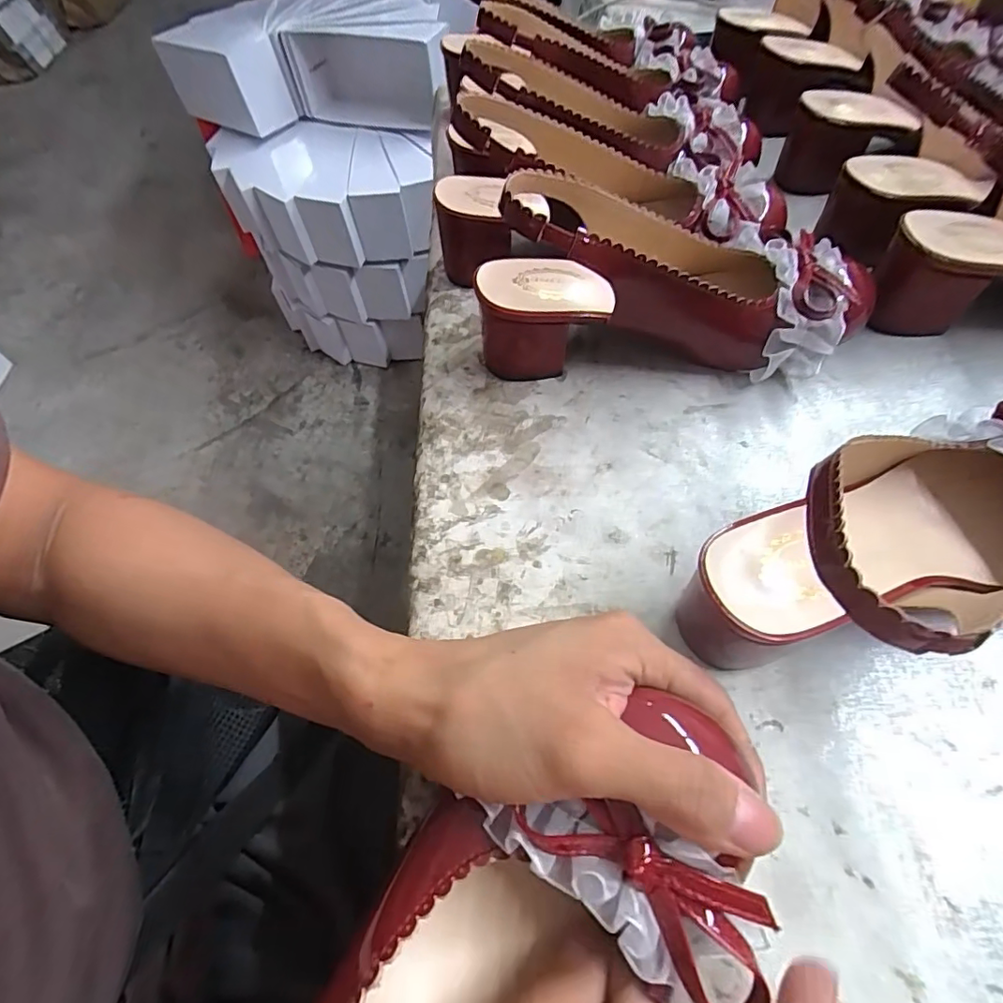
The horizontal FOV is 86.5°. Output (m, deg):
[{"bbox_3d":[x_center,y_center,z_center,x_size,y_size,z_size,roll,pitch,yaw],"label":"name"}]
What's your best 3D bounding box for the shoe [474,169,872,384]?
[{"bbox_3d":[0.106,-0.135,0.317,0.235,0.098,0.089,2,58,3],"label":"shoe"}]

